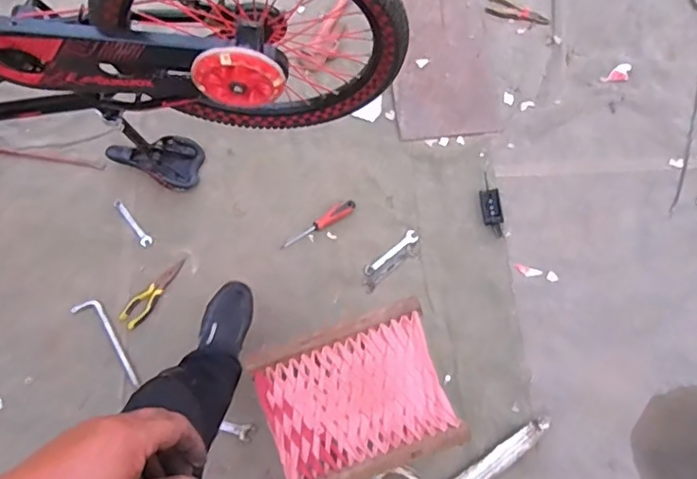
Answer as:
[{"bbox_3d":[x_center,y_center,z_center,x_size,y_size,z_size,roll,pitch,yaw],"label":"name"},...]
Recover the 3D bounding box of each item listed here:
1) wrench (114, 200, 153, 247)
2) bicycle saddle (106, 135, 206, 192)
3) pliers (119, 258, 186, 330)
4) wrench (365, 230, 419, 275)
[{"bbox_3d":[-0.524,-0.041,1.340,0.027,0.007,0.145,-36,75,-18],"label":"wrench"},{"bbox_3d":[-0.480,-0.199,1.349,0.236,0.069,0.124,11,76,3],"label":"bicycle saddle"},{"bbox_3d":[-0.455,0.125,1.296,0.049,0.014,0.190,40,78,12],"label":"pliers"},{"bbox_3d":[0.102,0.032,1.322,0.153,0.004,0.030,-35,76,-9],"label":"wrench"}]

